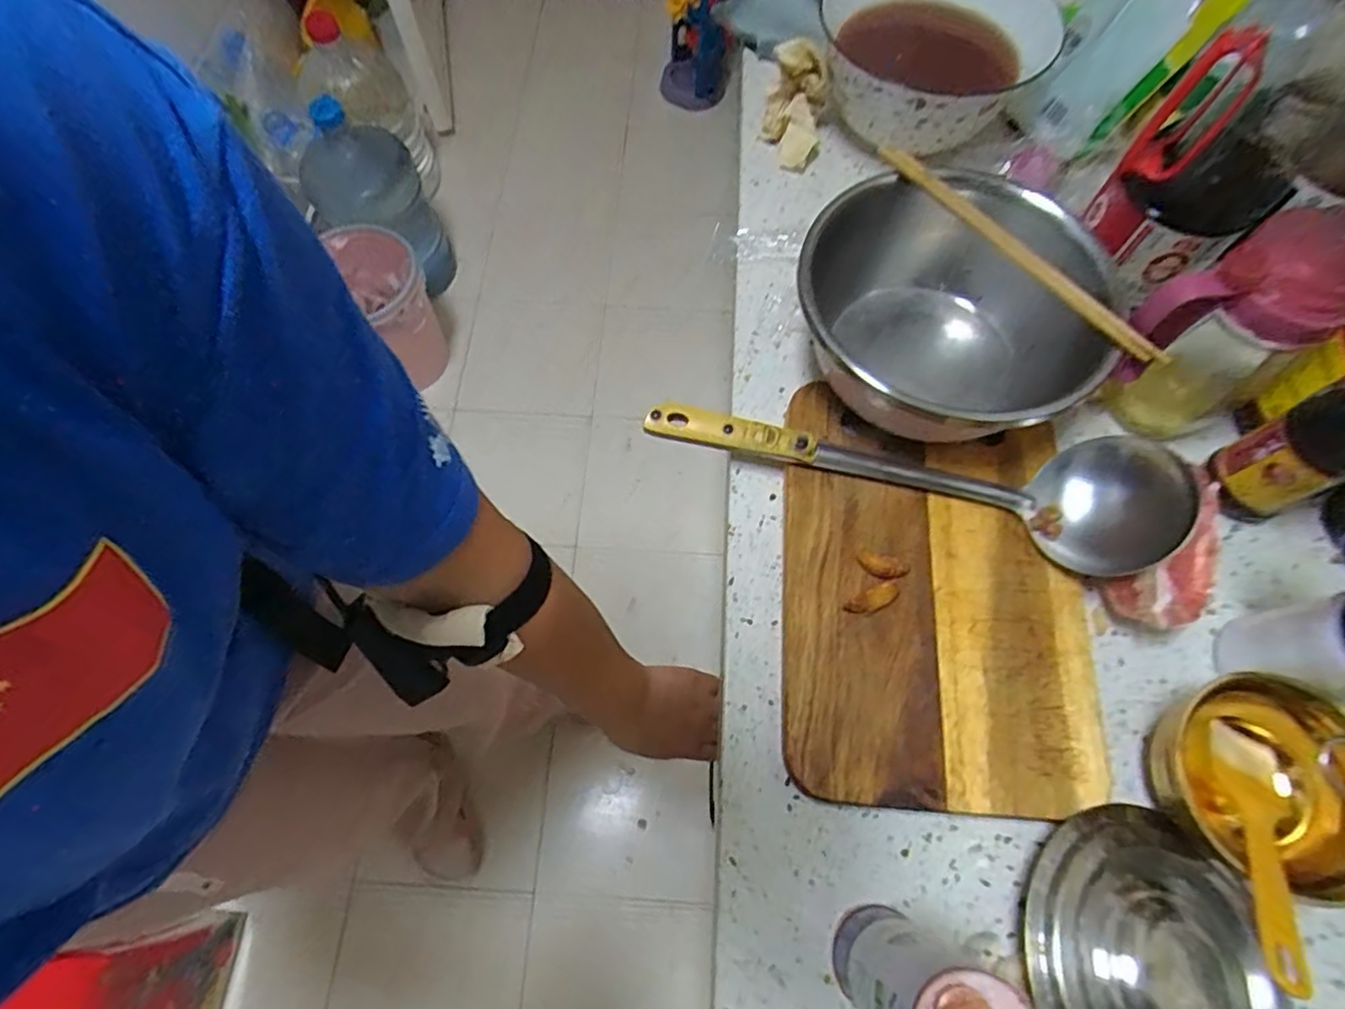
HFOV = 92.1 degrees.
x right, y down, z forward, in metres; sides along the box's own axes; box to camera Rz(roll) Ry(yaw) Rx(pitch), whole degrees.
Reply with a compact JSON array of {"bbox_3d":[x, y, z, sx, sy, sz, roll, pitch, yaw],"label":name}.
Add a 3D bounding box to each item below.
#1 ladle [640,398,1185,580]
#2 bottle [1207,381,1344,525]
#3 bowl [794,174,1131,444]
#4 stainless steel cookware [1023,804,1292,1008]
[{"bbox_3d":[0.154,-0.043,0.442,0.343,0.070,0.088,19,70,6],"label":"ladle"},{"bbox_3d":[0.413,-0.042,0.399,0.049,0.161,0.059,-23,71,-9],"label":"bottle"},{"bbox_3d":[0.186,-0.128,0.466,0.195,0.111,0.193,0,69,-1],"label":"bowl"},{"bbox_3d":[0.262,0.255,0.352,0.135,0.030,0.155,-3,69,-2],"label":"stainless steel cookware"}]

